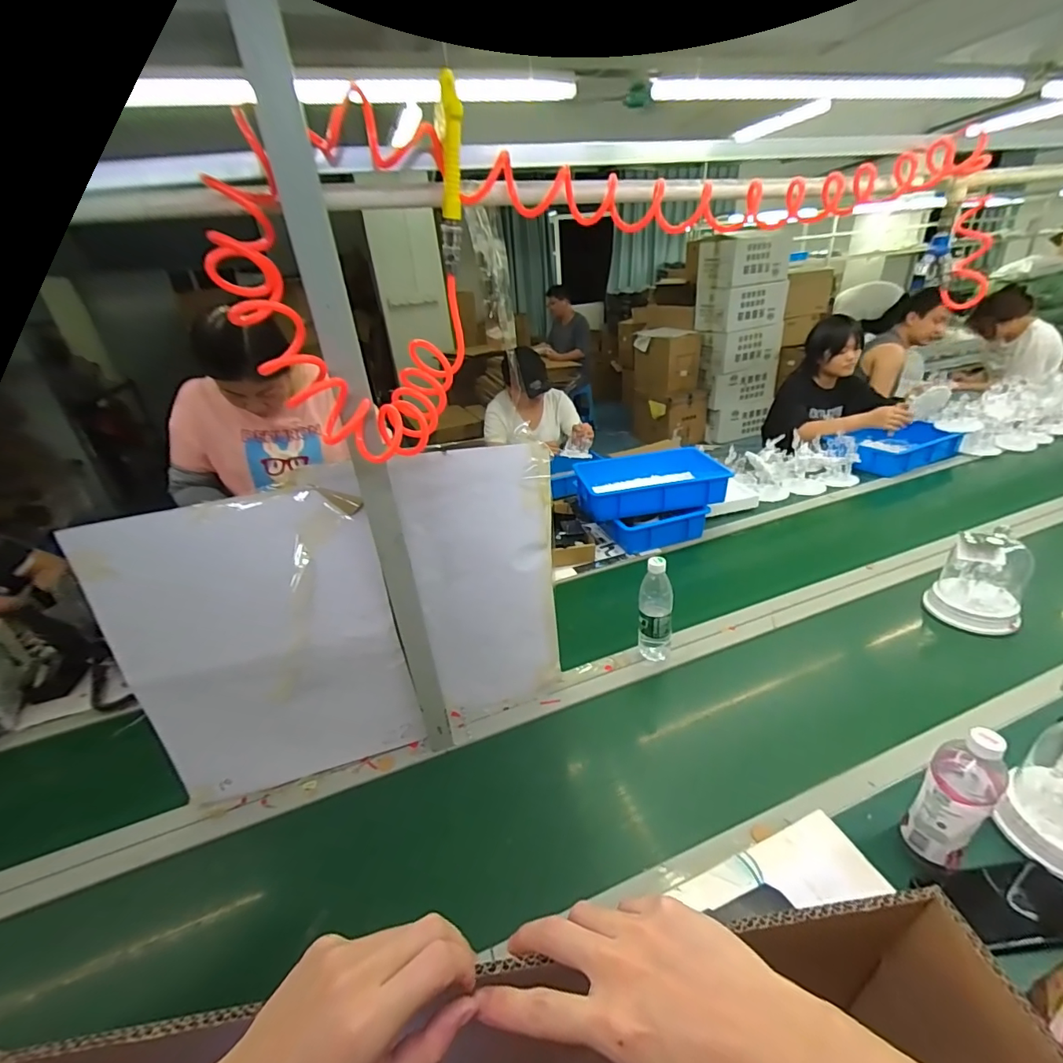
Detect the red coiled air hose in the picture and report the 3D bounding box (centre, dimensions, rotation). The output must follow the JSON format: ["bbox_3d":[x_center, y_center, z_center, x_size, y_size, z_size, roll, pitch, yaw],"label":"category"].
[{"bbox_3d":[0.215,-0.397,0.741,1.230,0.296,0.190,-18,31,-21],"label":"red coiled air hose"}]

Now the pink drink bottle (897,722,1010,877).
[{"bbox_3d":[0.523,0.320,0.579,0.069,0.198,0.063,-22,32,-27],"label":"pink drink bottle"}]

